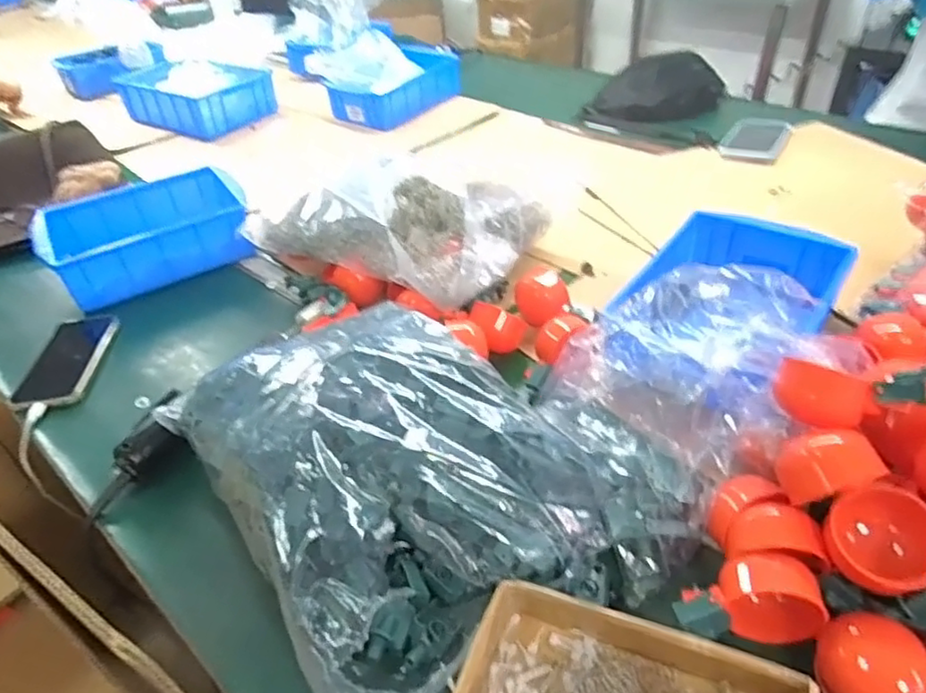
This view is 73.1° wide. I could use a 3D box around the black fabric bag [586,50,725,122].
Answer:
[{"bbox_3d":[0.370,-0.485,1.185,0.187,0.091,0.243,24,47,30],"label":"black fabric bag"}]

